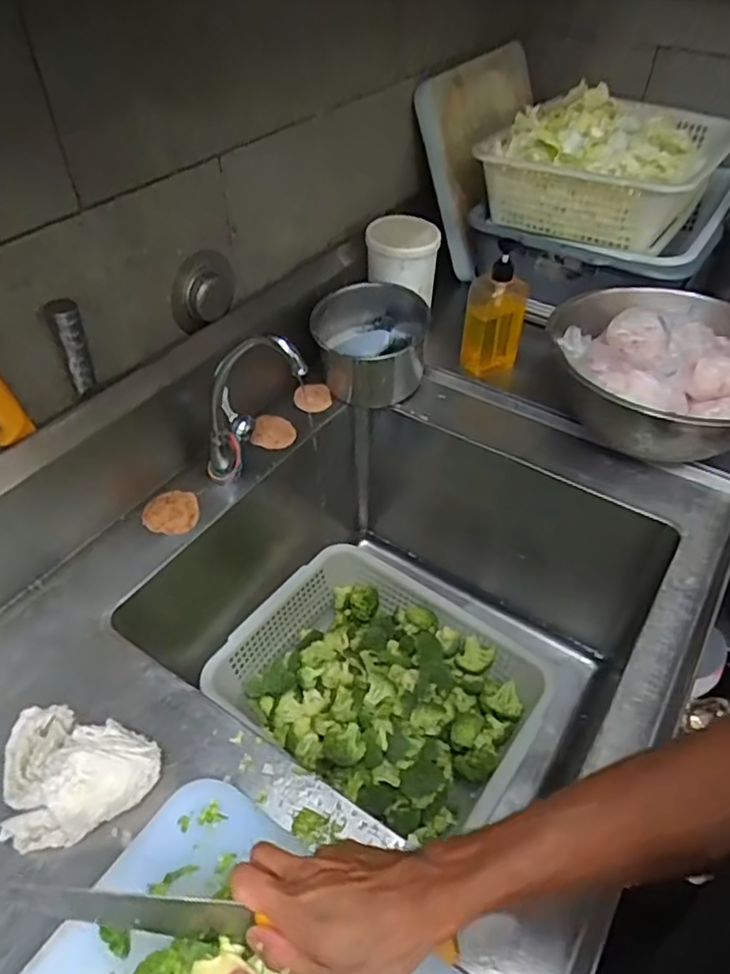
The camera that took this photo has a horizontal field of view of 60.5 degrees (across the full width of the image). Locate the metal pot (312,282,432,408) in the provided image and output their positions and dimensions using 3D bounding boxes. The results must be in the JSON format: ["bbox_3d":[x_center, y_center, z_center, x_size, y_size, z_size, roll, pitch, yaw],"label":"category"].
[{"bbox_3d":[0.008,-0.217,0.976,0.170,0.128,0.167,0,45,0],"label":"metal pot"}]

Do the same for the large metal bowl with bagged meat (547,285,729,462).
[{"bbox_3d":[0.428,-0.135,0.879,0.288,0.168,0.310,0,45,0],"label":"large metal bowl with bagged meat"}]

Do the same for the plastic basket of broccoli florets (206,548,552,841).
[{"bbox_3d":[0.024,0.294,0.951,0.434,0.105,0.323,26,51,23],"label":"plastic basket of broccoli florets"}]

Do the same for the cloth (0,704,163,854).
[{"bbox_3d":[-0.280,0.260,0.568,0.158,0.058,0.113,19,48,17],"label":"cloth"}]

